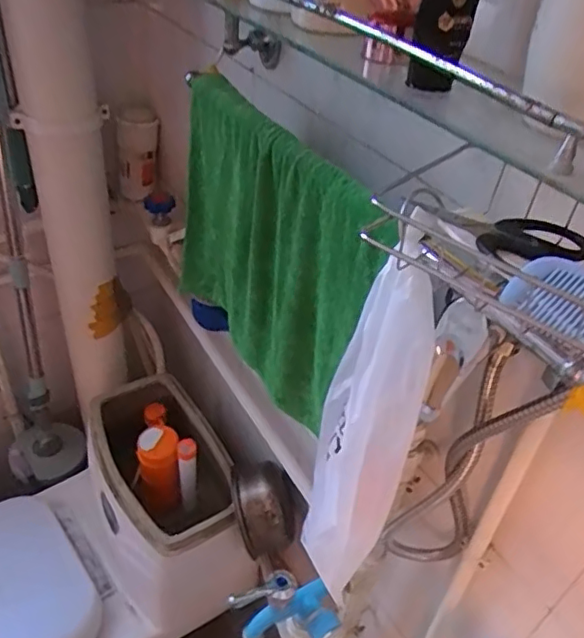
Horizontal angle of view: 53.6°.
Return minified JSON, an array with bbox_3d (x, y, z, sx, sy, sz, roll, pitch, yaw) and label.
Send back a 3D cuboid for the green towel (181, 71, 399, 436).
[{"bbox_3d":[-0.037,-0.063,0.608,0.037,0.287,0.352,-16,44,-25],"label":"green towel"}]

